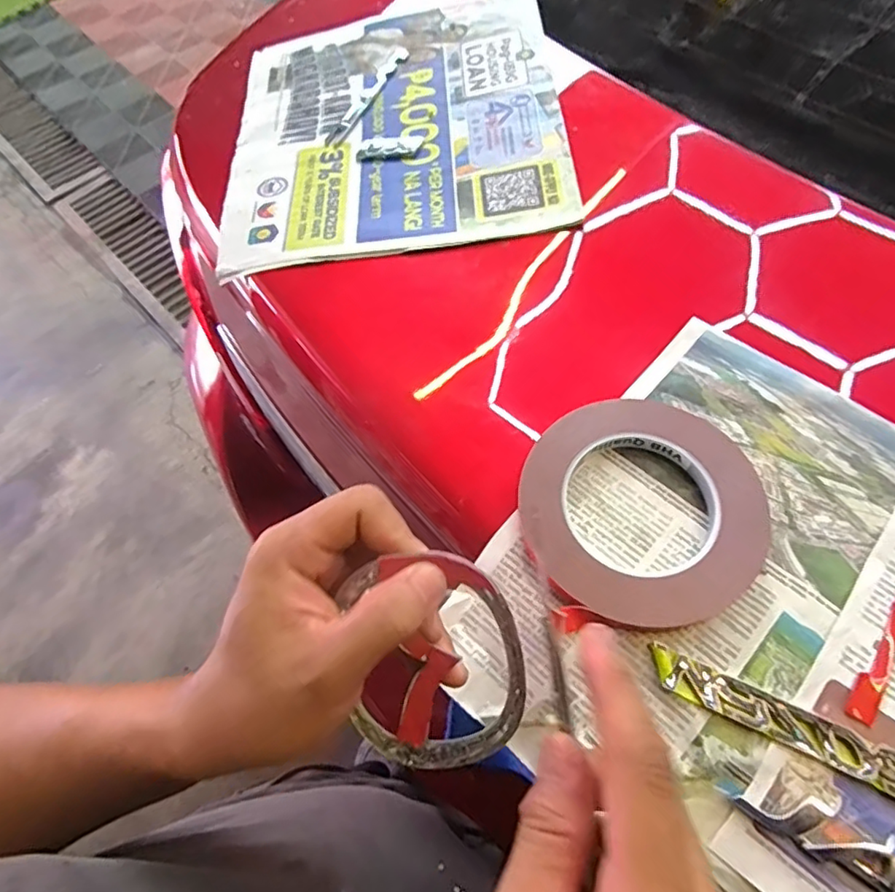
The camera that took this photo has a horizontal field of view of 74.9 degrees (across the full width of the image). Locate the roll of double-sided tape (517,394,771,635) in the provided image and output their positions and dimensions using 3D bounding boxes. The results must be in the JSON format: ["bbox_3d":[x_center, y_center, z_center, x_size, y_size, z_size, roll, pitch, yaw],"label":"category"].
[{"bbox_3d":[0.102,0.030,0.313,0.124,0.014,0.127,-2,60,3],"label":"roll of double-sided tape"}]

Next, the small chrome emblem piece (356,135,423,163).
[{"bbox_3d":[-0.048,-0.248,0.486,0.054,0.008,0.023,-1,60,3],"label":"small chrome emblem piece"}]

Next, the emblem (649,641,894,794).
[{"bbox_3d":[0.165,0.130,0.257,0.152,0.008,0.022,24,65,16],"label":"emblem"}]

